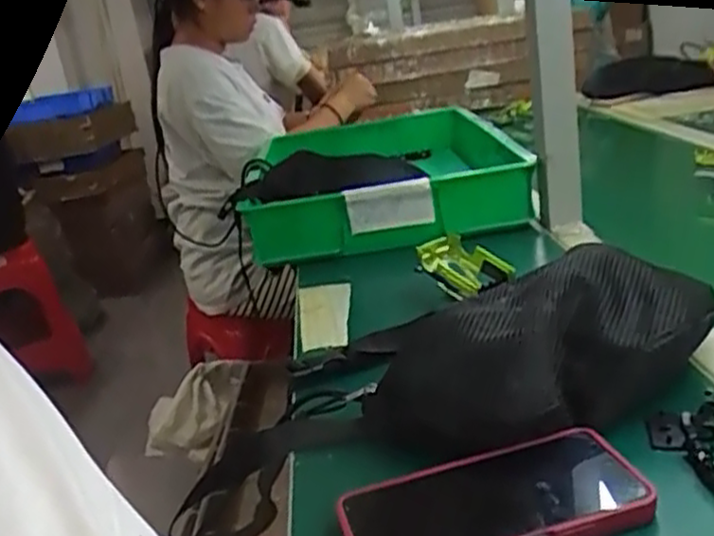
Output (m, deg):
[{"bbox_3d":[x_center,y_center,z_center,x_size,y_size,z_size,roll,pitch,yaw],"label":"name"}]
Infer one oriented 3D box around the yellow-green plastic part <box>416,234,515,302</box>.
[{"bbox_3d":[0.099,-0.005,0.738,0.059,0.040,0.092,-20,22,-30],"label":"yellow-green plastic part"}]

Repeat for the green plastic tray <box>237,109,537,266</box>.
[{"bbox_3d":[0.024,-0.148,1.121,0.345,0.089,0.644,-9,19,0],"label":"green plastic tray"}]

